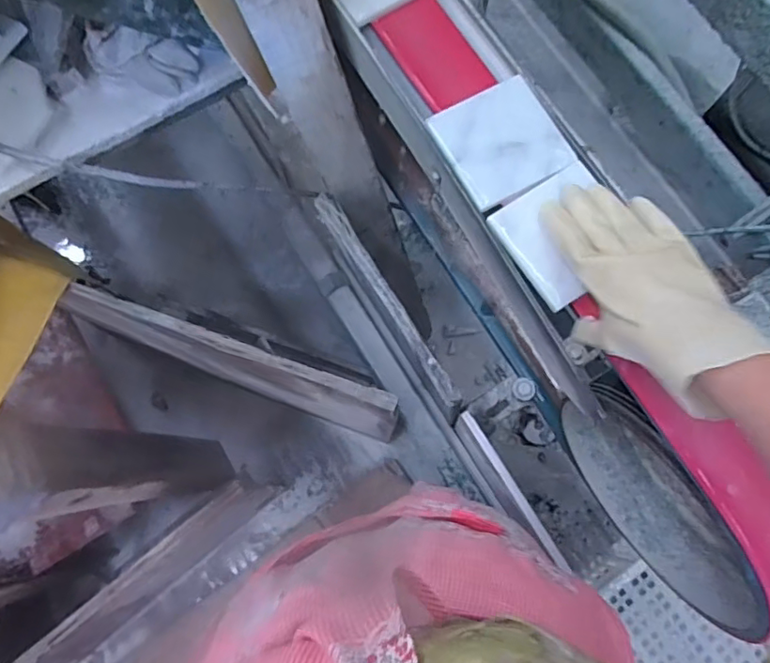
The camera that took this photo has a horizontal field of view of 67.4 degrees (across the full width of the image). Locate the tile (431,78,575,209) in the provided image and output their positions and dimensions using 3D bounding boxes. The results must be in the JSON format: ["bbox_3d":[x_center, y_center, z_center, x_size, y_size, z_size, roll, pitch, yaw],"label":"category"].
[{"bbox_3d":[0.105,-0.170,0.519,0.098,0.012,0.099,-28,77,-6],"label":"tile"}]

